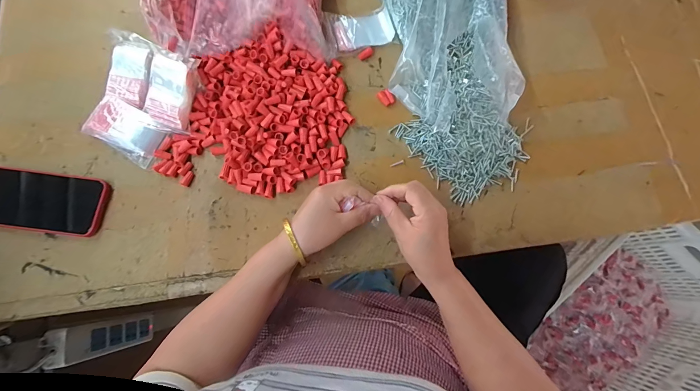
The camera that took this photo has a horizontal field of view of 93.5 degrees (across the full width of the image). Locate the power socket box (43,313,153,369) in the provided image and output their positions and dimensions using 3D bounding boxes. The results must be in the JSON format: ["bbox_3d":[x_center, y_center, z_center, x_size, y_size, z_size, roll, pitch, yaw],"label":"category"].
[{"bbox_3d":[-0.445,0.260,0.605,0.038,0.213,0.058,-10,76,-1],"label":"power socket box"}]

